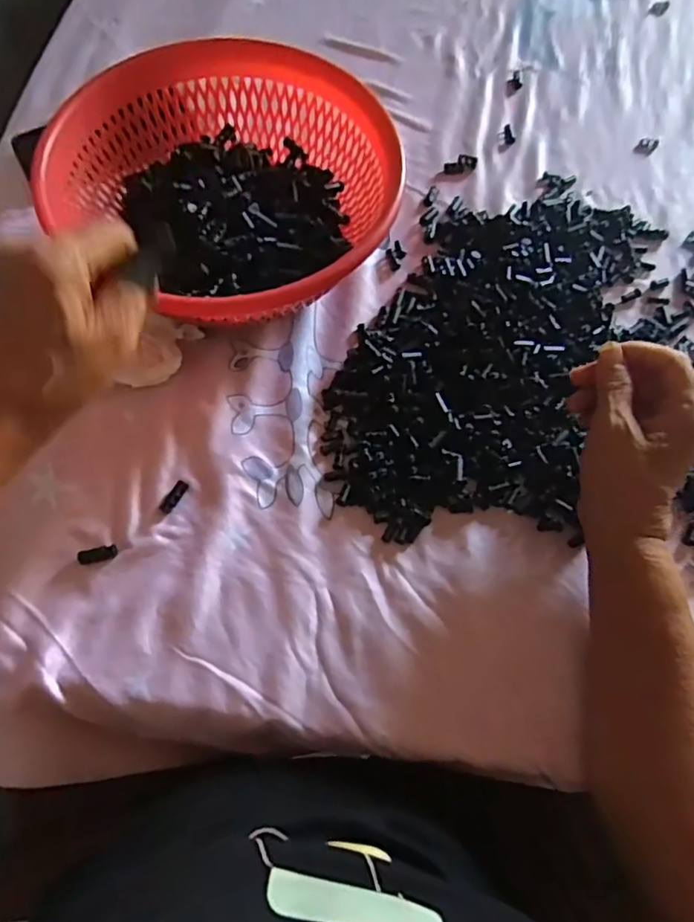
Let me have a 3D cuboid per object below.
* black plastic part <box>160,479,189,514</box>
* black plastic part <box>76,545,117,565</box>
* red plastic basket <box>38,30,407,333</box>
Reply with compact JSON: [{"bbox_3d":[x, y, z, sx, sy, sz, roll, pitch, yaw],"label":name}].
[{"bbox_3d":[-0.125,0.025,0.426,0.010,0.004,0.025,29,70,10],"label":"black plastic part"},{"bbox_3d":[-0.173,0.065,0.409,0.026,0.004,0.010,-12,69,-6],"label":"black plastic part"},{"bbox_3d":[-0.090,-0.199,0.468,0.251,0.094,0.240,32,70,11],"label":"red plastic basket"}]

